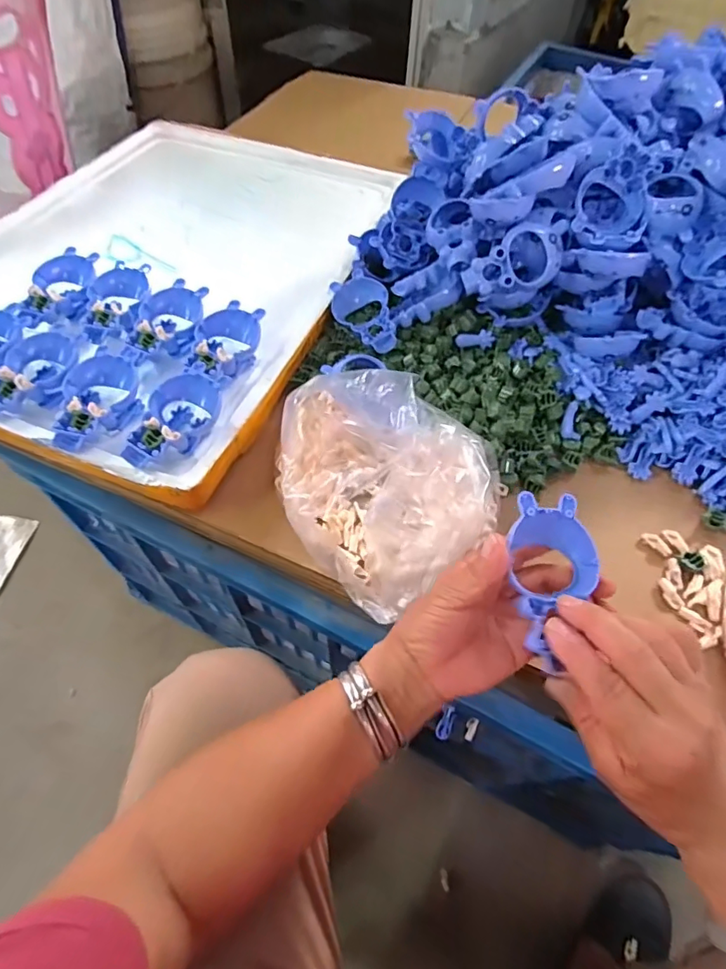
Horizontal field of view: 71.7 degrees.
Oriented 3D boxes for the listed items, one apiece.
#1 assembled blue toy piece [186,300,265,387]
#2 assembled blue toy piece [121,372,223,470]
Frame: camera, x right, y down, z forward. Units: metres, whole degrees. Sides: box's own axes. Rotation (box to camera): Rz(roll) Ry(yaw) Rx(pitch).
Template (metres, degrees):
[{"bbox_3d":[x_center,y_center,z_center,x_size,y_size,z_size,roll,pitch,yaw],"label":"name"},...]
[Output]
[{"bbox_3d":[-0.134,-0.128,0.477,0.057,0.031,0.102,14,56,7],"label":"assembled blue toy piece"},{"bbox_3d":[-0.156,-0.052,0.423,0.061,0.030,0.086,12,56,6],"label":"assembled blue toy piece"}]

